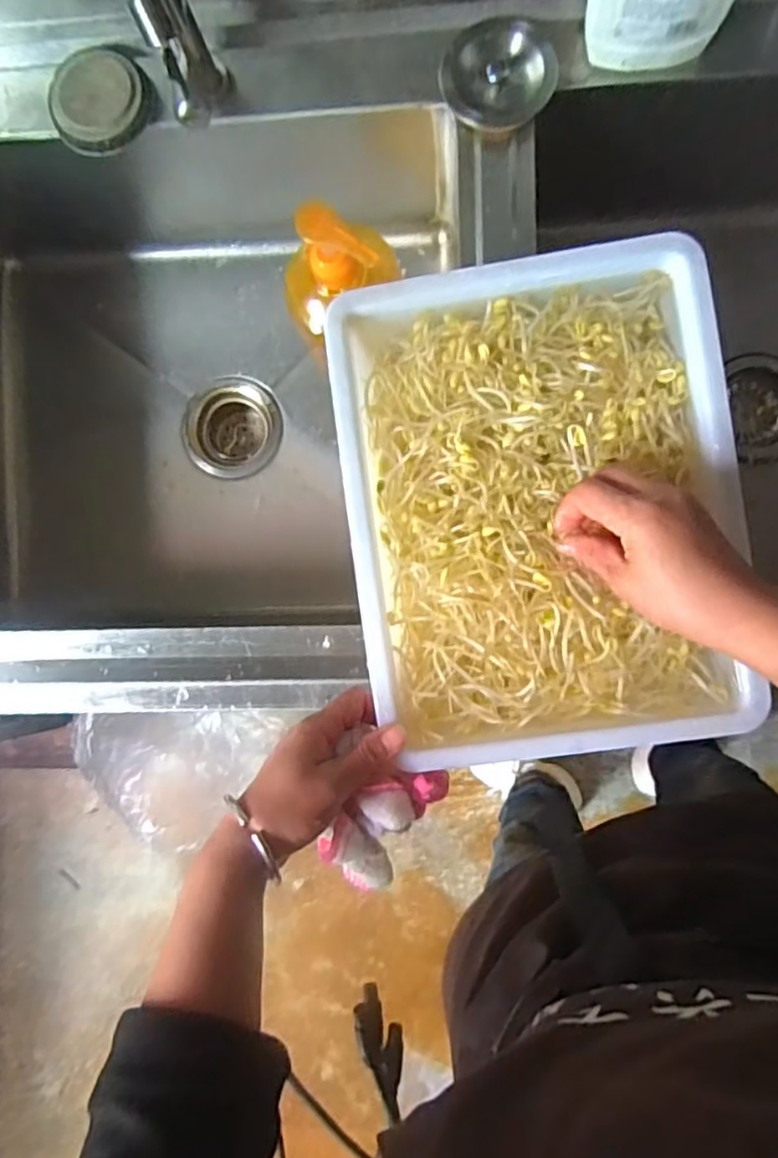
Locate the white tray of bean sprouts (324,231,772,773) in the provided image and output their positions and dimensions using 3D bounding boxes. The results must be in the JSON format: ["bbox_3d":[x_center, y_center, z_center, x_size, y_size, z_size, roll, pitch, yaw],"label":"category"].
[{"bbox_3d":[0.095,-0.045,0.431,0.237,0.040,0.305,-8,86,4],"label":"white tray of bean sprouts"}]

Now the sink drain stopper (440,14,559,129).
[{"bbox_3d":[0.084,-0.385,0.512,0.084,0.031,0.070,11,88,5],"label":"sink drain stopper"}]

